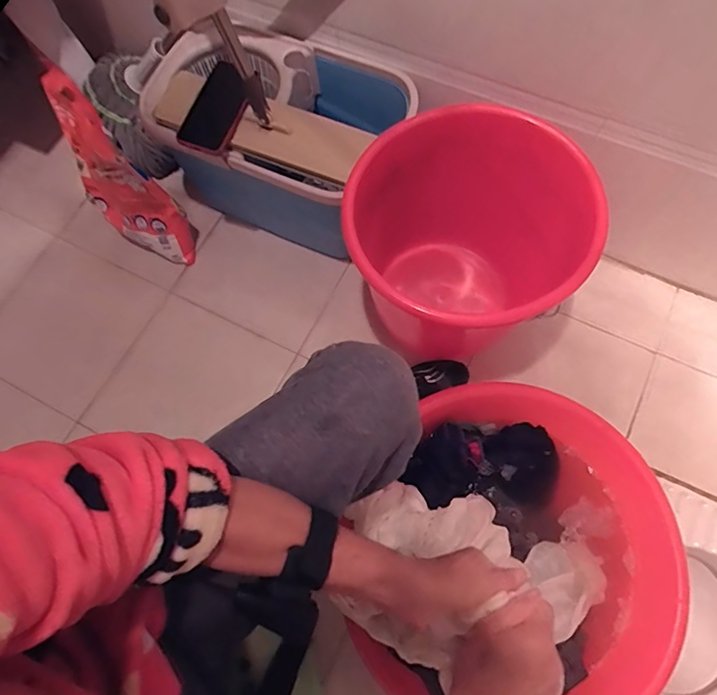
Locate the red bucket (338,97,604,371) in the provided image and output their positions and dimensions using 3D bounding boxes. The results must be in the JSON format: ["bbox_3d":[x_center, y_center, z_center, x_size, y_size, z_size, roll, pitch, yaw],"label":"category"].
[{"bbox_3d":[0.171,-0.139,0.801,0.333,0.364,0.330,-1,70,2],"label":"red bucket"}]

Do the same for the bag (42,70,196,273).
[{"bbox_3d":[-0.456,-0.318,0.875,0.117,0.325,0.263,-41,74,-11],"label":"bag"}]

